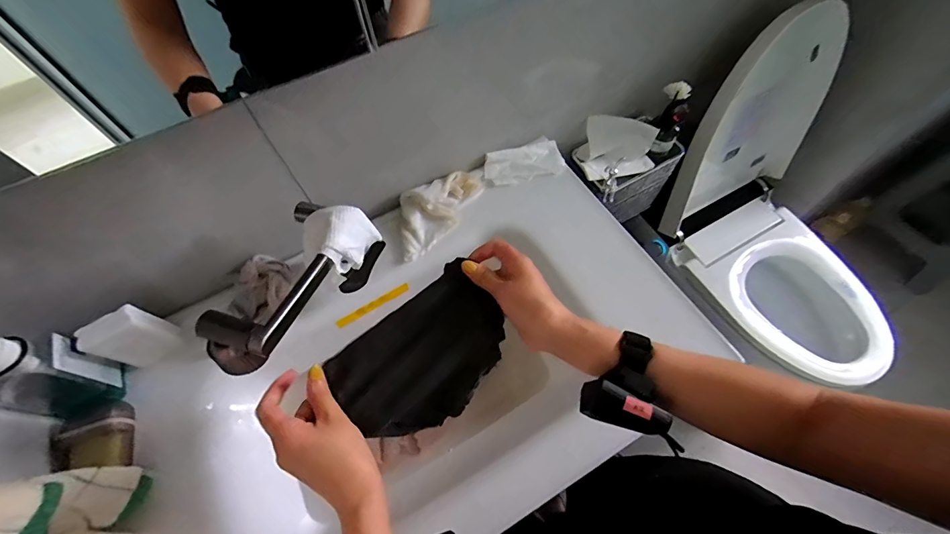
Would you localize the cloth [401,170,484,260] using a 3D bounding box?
[{"bbox_3d":[-0.061,-0.104,0.647,0.187,0.047,0.088,-40,66,-17],"label":"cloth"}]

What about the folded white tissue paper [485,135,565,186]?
[{"bbox_3d":[0.084,-0.178,0.696,0.130,0.011,0.070,-21,82,-6],"label":"folded white tissue paper"}]

